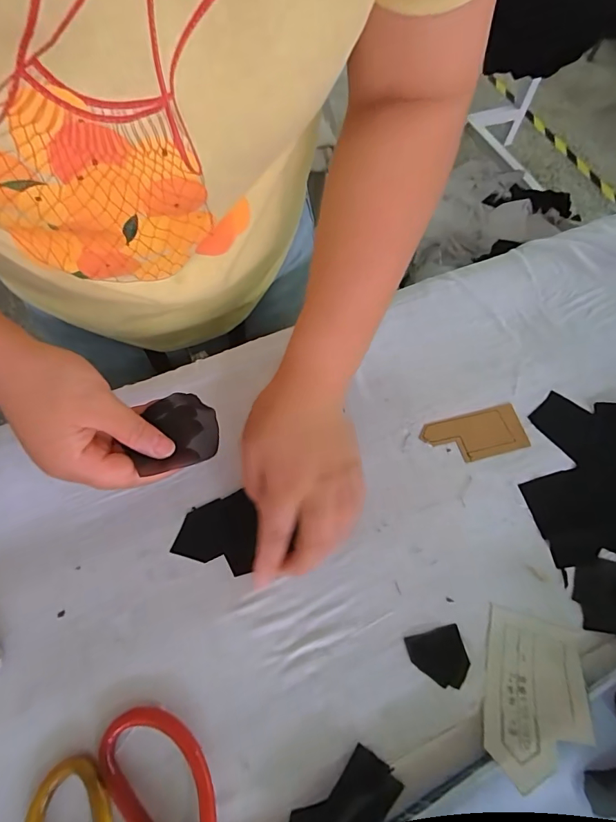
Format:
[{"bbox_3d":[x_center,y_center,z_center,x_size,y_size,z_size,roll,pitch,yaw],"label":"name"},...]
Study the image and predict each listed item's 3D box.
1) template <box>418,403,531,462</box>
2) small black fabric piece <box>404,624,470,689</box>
[{"bbox_3d":[0.140,0.020,0.350,0.085,0.004,0.041,-13,65,-8],"label":"template"},{"bbox_3d":[0.088,0.165,0.279,0.037,0.004,0.033,-12,65,-8],"label":"small black fabric piece"}]

